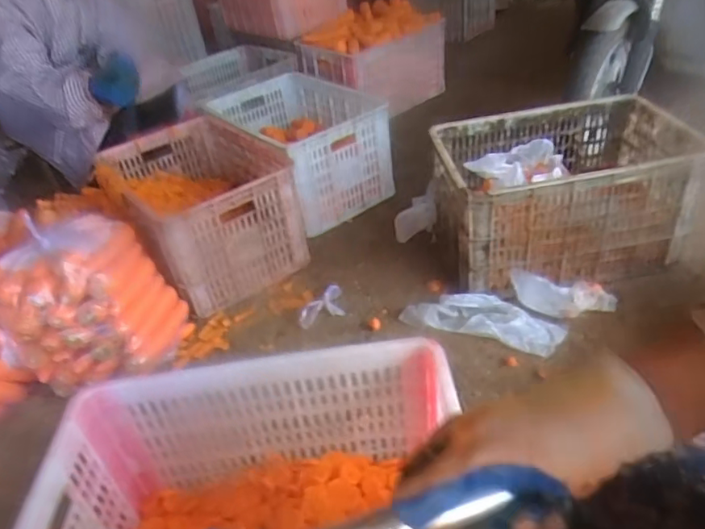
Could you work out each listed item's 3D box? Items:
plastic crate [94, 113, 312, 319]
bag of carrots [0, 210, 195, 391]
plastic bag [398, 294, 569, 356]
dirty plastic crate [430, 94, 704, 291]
[{"bbox_3d":[-0.406,-0.156,1.519,0.375,0.289,0.500,-28,40,-25],"label":"plastic crate"},{"bbox_3d":[-0.567,0.089,1.212,0.230,0.412,0.288,-15,30,17],"label":"bag of carrots"},{"bbox_3d":[0.285,0.120,1.251,0.357,0.055,0.126,7,39,20],"label":"plastic bag"},{"bbox_3d":[0.495,-0.182,1.354,0.557,0.267,0.377,-6,36,3],"label":"dirty plastic crate"}]

